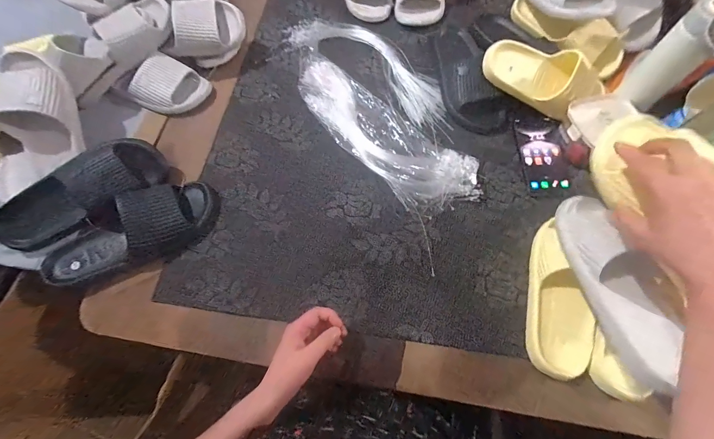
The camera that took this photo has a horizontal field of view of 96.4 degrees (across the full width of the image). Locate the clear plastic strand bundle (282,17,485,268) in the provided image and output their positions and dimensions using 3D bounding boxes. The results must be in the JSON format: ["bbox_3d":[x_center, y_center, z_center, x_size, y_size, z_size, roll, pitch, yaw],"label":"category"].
[{"bbox_3d":[0.047,-0.230,0.628,0.233,0.026,0.556,-31,70,-9],"label":"clear plastic strand bundle"}]

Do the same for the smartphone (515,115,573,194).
[{"bbox_3d":[0.340,-0.125,0.582,0.081,0.010,0.164,-1,69,3],"label":"smartphone"}]

